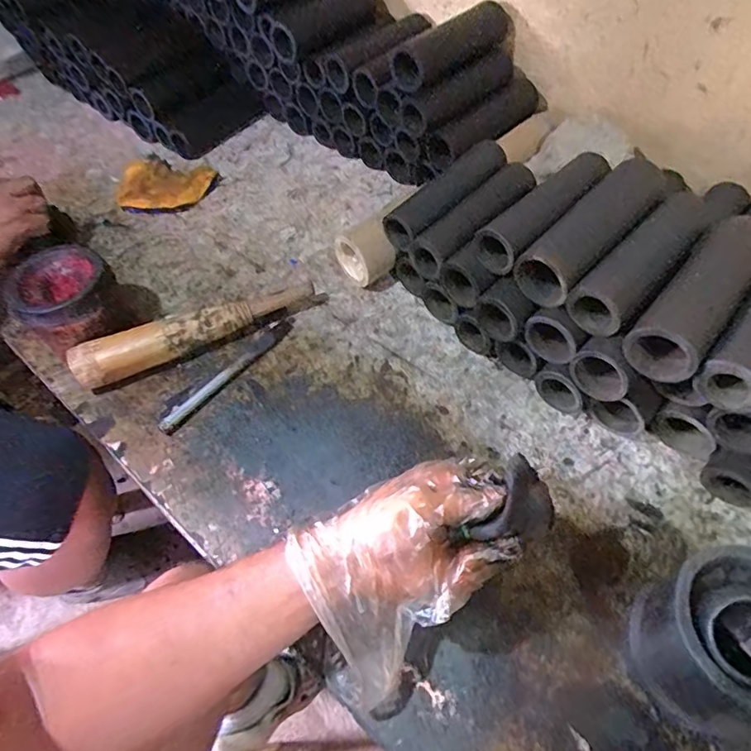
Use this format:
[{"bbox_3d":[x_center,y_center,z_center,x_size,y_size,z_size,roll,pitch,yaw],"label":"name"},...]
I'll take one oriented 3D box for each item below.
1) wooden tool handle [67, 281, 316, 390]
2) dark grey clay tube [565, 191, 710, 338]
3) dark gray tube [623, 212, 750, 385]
[{"bbox_3d":[-0.198,-0.057,0.603,0.287,0.051,0.041,-24,56,-14],"label":"wooden tool handle"},{"bbox_3d":[0.252,-0.107,0.485,0.177,0.045,0.054,-38,59,-23],"label":"dark grey clay tube"},{"bbox_3d":[0.294,-0.073,0.463,0.057,0.051,0.188,35,61,26],"label":"dark gray tube"}]

